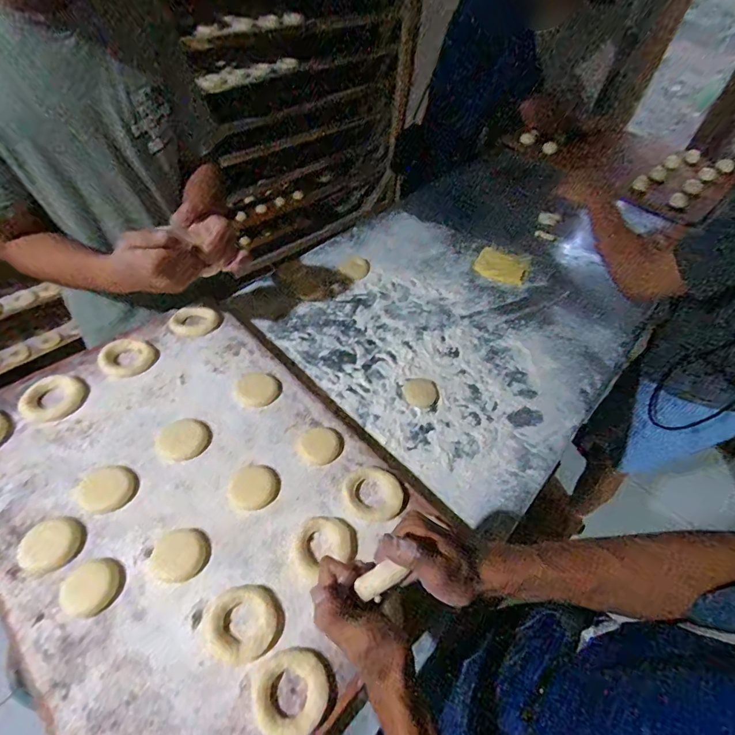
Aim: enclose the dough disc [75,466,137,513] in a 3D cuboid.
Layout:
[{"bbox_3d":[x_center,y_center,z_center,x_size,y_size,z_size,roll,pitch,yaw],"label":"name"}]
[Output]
[{"bbox_3d":[-0.315,0.146,0.502,0.053,0.013,0.057,2,51,-3],"label":"dough disc"}]

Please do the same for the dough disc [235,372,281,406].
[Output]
[{"bbox_3d":[-0.164,0.031,0.612,0.064,0.005,0.057,35,56,21],"label":"dough disc"}]

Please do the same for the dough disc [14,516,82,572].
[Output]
[{"bbox_3d":[-0.352,0.196,0.458,0.057,0.010,0.053,2,51,-3],"label":"dough disc"}]

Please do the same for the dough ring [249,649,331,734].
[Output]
[{"bbox_3d":[-0.074,0.309,0.394,0.072,0.011,0.065,6,51,0],"label":"dough ring"}]

